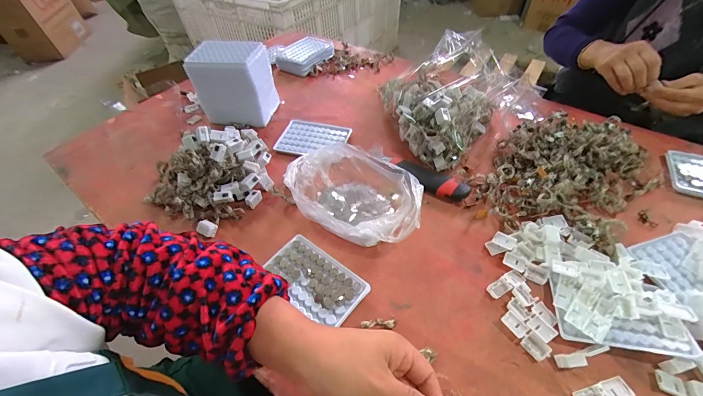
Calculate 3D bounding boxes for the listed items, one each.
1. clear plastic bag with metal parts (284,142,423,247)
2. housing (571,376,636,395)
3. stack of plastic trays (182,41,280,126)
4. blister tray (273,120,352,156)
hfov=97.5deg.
[{"bbox_3d":[0.005,-0.006,0.467,0.212,0.061,0.135,25,54,22],"label":"clear plastic bag with metal parts"},{"bbox_3d":[0.257,0.200,0.316,0.057,0.007,0.020,-11,49,-7],"label":"housing"},{"bbox_3d":[-0.233,-0.226,0.617,0.132,0.133,0.099,4,51,8],"label":"stack of plastic trays"},{"bbox_3d":[-0.073,-0.113,0.589,0.123,0.011,0.088,13,50,13],"label":"blister tray"}]

